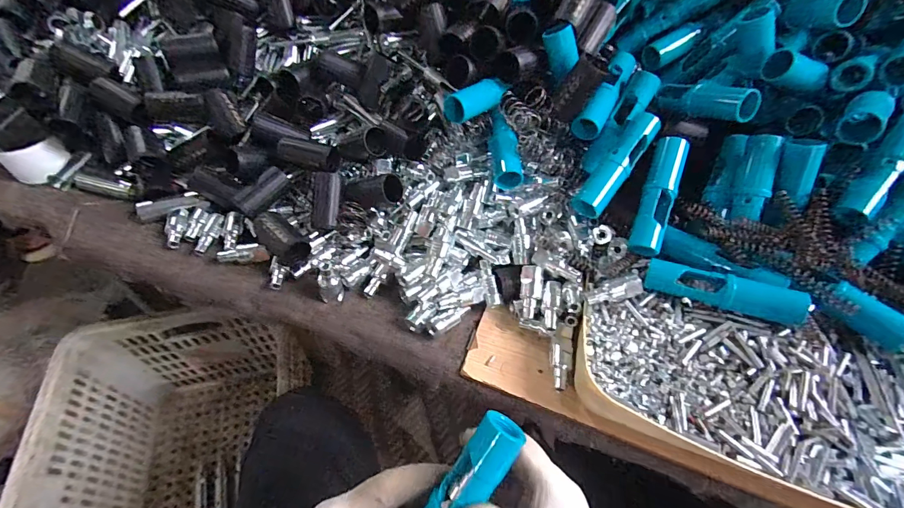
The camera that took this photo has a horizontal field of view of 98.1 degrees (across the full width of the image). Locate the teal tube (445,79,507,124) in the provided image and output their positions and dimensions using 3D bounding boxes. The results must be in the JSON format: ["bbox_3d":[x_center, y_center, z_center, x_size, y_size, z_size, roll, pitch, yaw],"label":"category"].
[{"bbox_3d":[0.026,-0.168,0.420,0.071,0.025,0.028,-36,63,-28],"label":"teal tube"}]

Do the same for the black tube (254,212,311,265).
[{"bbox_3d":[-0.186,-0.019,0.420,0.068,0.031,0.032,37,58,21],"label":"black tube"}]

